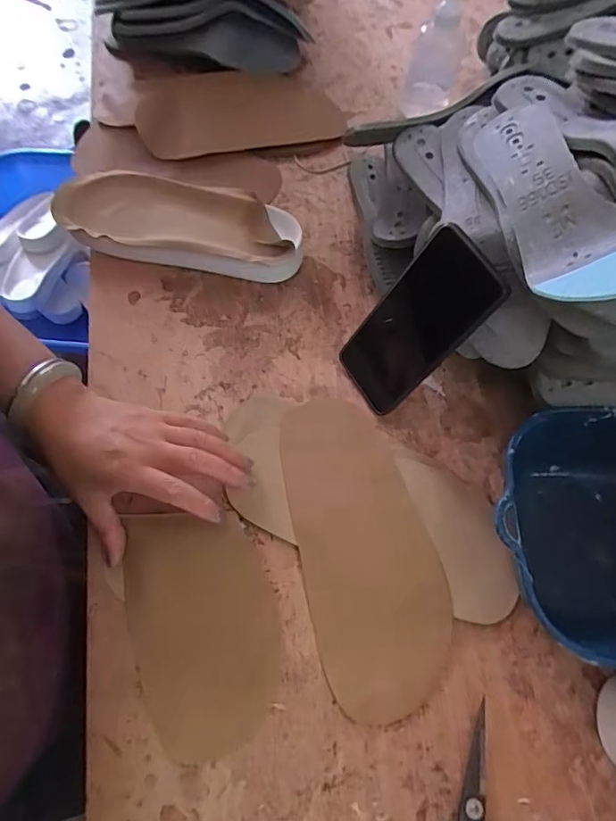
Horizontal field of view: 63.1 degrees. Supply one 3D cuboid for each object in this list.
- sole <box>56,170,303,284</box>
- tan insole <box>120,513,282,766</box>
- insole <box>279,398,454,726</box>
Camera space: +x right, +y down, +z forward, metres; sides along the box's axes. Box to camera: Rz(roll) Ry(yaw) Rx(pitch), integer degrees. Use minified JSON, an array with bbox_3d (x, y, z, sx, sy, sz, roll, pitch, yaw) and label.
[{"bbox_3d":[-0.133,-0.203,0.533,0.254,0.044,0.101,7,66,2],"label":"sole"},{"bbox_3d":[-0.082,0.163,0.390,0.108,0.019,0.175,-16,68,-9],"label":"tan insole"},{"bbox_3d":[0.046,0.110,0.424,0.109,0.012,0.253,-11,70,-4],"label":"insole"}]

